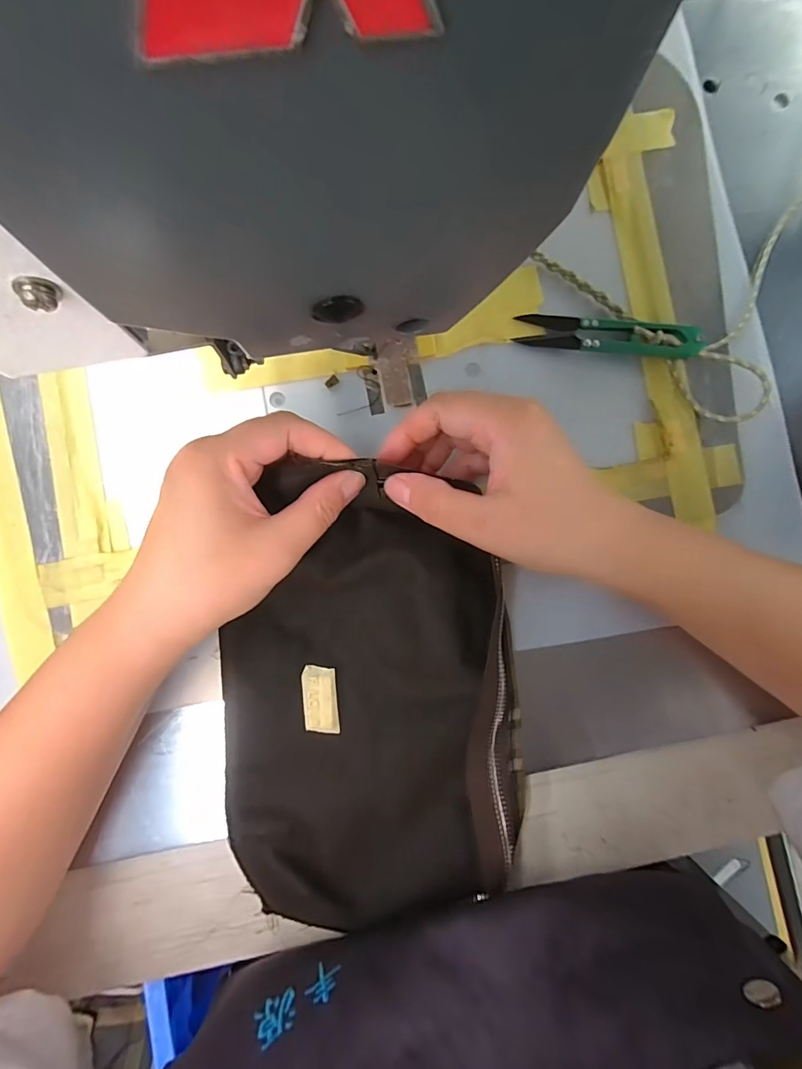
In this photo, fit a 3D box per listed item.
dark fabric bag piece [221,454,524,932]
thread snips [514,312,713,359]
[{"bbox_3d":[-0.017,0.084,0.225,0.154,0.043,0.227,-4,86,-2],"label":"dark fabric bag piece"},{"bbox_3d":[0.123,-0.118,0.259,0.104,0.013,0.021,7,85,-2],"label":"thread snips"}]

